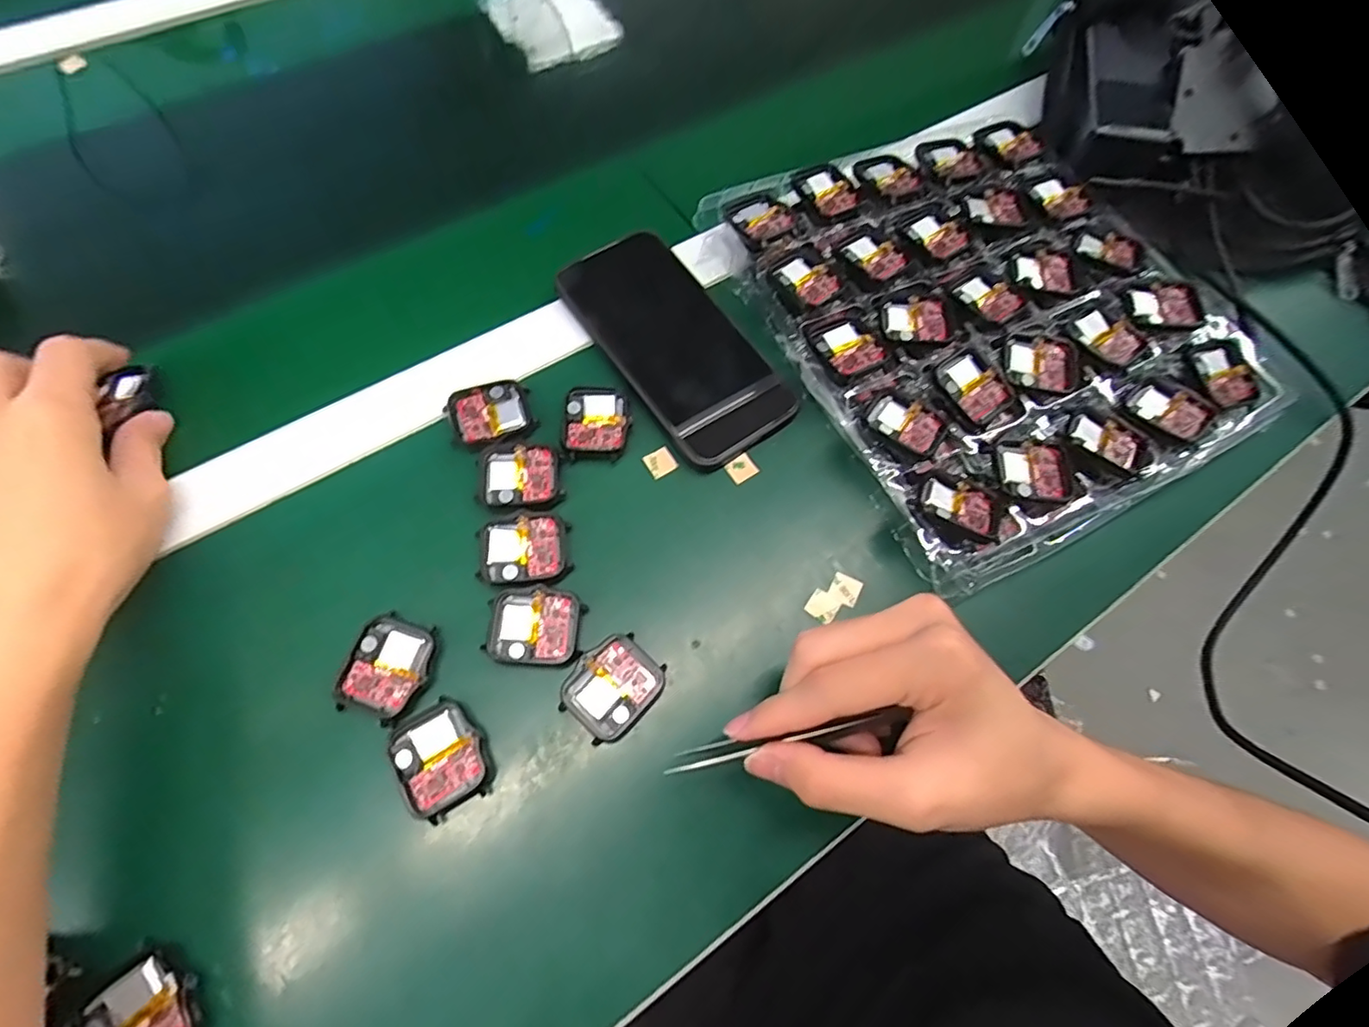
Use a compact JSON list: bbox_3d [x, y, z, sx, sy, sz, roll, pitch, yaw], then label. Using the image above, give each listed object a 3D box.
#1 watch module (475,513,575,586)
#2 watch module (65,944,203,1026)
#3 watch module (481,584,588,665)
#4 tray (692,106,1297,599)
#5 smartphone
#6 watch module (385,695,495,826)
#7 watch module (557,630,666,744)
[{"bbox_3d":[-0.083,0.019,0.315,0.045,0.005,0.036,-8,68,-6],"label":"watch module"},{"bbox_3d":[-0.210,0.198,0.235,0.038,0.010,0.043,-34,73,-16],"label":"watch module"},{"bbox_3d":[-0.074,0.055,0.300,0.045,0.004,0.037,5,67,-1],"label":"watch module"},{"bbox_3d":[0.179,-0.131,0.375,0.250,0.029,0.288,-25,71,-13],"label":"tray"},{"bbox_3d":[-0.007,-0.103,0.369,0.077,0.015,0.160,-31,72,-15],"label":"smartphone"},{"bbox_3d":[-0.111,0.113,0.278,0.038,0.009,0.046,-31,72,-15],"label":"watch module"},{"bbox_3d":[-0.034,0.084,0.295,0.039,0.009,0.046,41,71,13],"label":"watch module"}]

